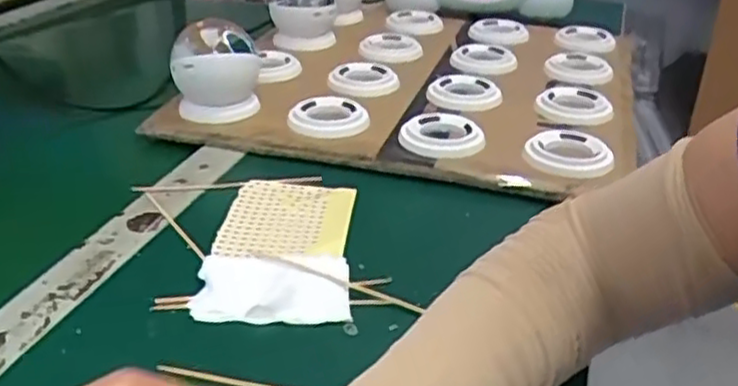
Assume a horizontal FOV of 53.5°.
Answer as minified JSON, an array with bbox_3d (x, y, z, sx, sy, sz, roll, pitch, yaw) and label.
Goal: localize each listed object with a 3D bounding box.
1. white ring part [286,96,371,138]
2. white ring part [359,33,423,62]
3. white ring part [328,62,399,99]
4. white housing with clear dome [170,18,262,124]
[{"bbox_3d":[-0.037,-0.068,0.668,0.071,0.020,0.071,-2,30,-8],"label":"white ring part"},{"bbox_3d":[0.026,-0.174,0.866,0.072,0.018,0.074,3,27,2],"label":"white ring part"},{"bbox_3d":[-0.006,-0.118,0.751,0.067,0.015,0.077,-13,31,-28],"label":"white ring part"},{"bbox_3d":[-0.139,-0.113,0.673,0.078,0.083,0.066,-4,28,-12],"label":"white housing with clear dome"}]

